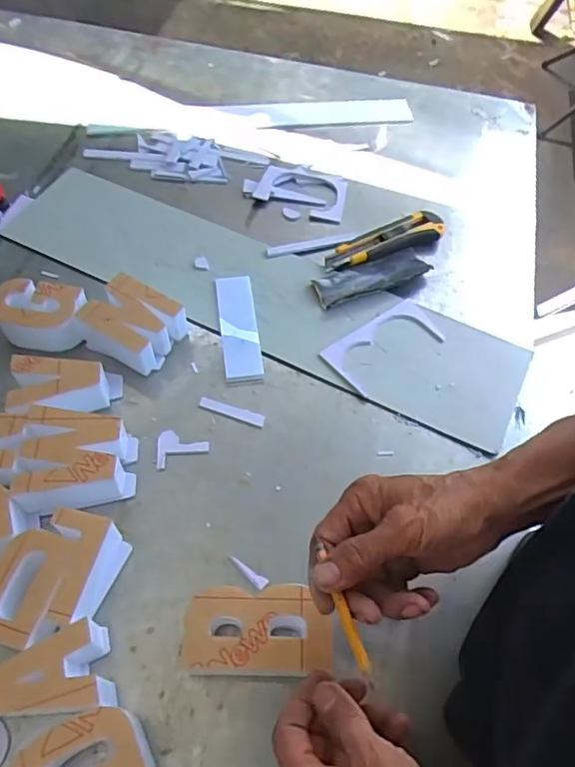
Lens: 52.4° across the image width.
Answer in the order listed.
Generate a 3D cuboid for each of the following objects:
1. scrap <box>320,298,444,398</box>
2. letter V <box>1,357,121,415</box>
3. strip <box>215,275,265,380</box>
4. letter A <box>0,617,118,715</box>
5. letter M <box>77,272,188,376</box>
[{"bbox_3d":[0.105,-0.045,0.620,0.133,0.008,0.066,-35,65,-22],"label":"scrap"},{"bbox_3d":[-0.209,0.003,0.551,0.093,0.042,0.071,-2,57,-4],"label":"letter V"},{"bbox_3d":[-0.053,-0.063,0.626,0.039,0.008,0.129,-7,58,-7],"label":"strip"},{"bbox_3d":[-0.174,0.214,0.423,0.083,0.043,0.056,-14,59,-12],"label":"letter A"},{"bbox_3d":[-0.155,-0.063,0.597,0.084,0.045,0.077,28,60,14],"label":"letter M"}]

